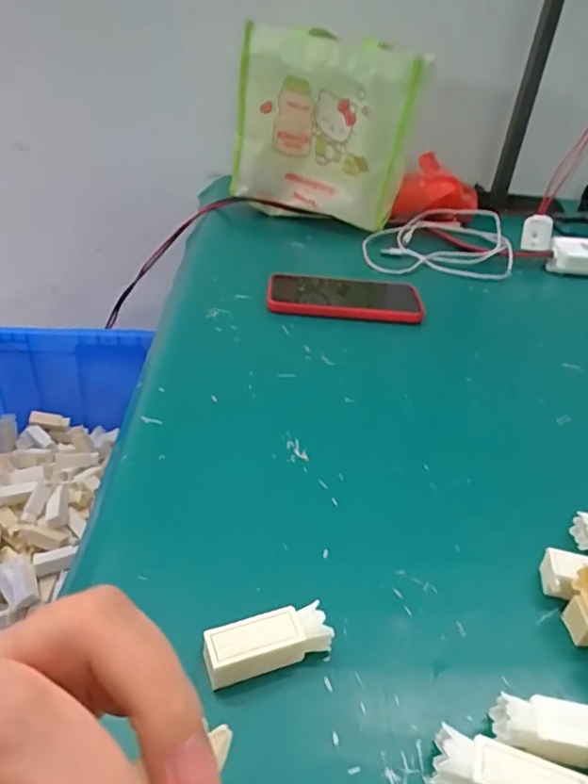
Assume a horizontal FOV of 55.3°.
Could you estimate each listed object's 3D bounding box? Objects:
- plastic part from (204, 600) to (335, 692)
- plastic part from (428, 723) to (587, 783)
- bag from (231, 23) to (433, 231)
[{"bbox_3d":[-0.013,0.125,0.278,0.061,0.021,0.020,-10,38,-20],"label":"plastic part"},{"bbox_3d":[0.090,0.165,0.237,0.061,0.019,0.023,14,37,12],"label":"plastic part"},{"bbox_3d":[0.031,-0.332,0.747,0.238,0.235,0.061,15,37,13],"label":"bag"}]

